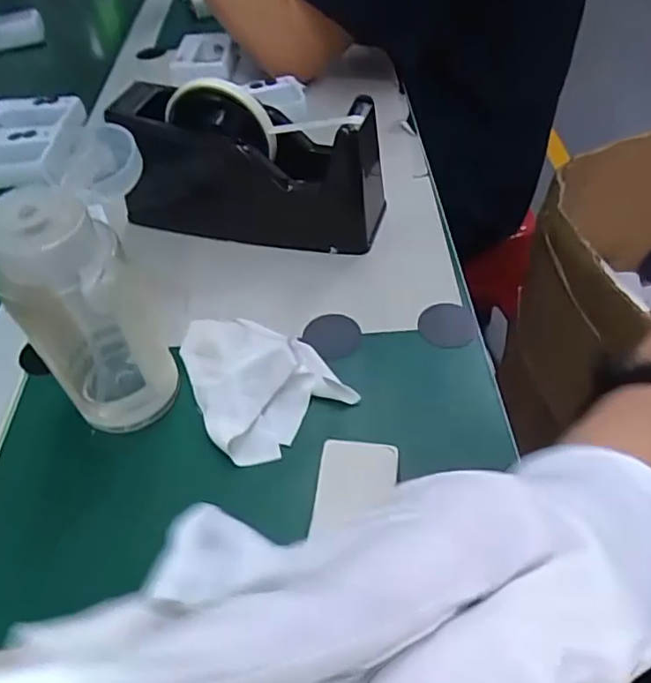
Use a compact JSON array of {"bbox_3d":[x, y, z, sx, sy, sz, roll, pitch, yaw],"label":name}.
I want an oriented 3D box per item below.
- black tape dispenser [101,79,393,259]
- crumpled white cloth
[{"bbox_3d":[-0.063,-0.136,0.433,0.203,0.105,0.061,9,50,13],"label":"black tape dispenser"},{"bbox_3d":[-0.046,0.017,0.352,0.080,0.021,0.106,-31,53,-20],"label":"crumpled white cloth"}]

